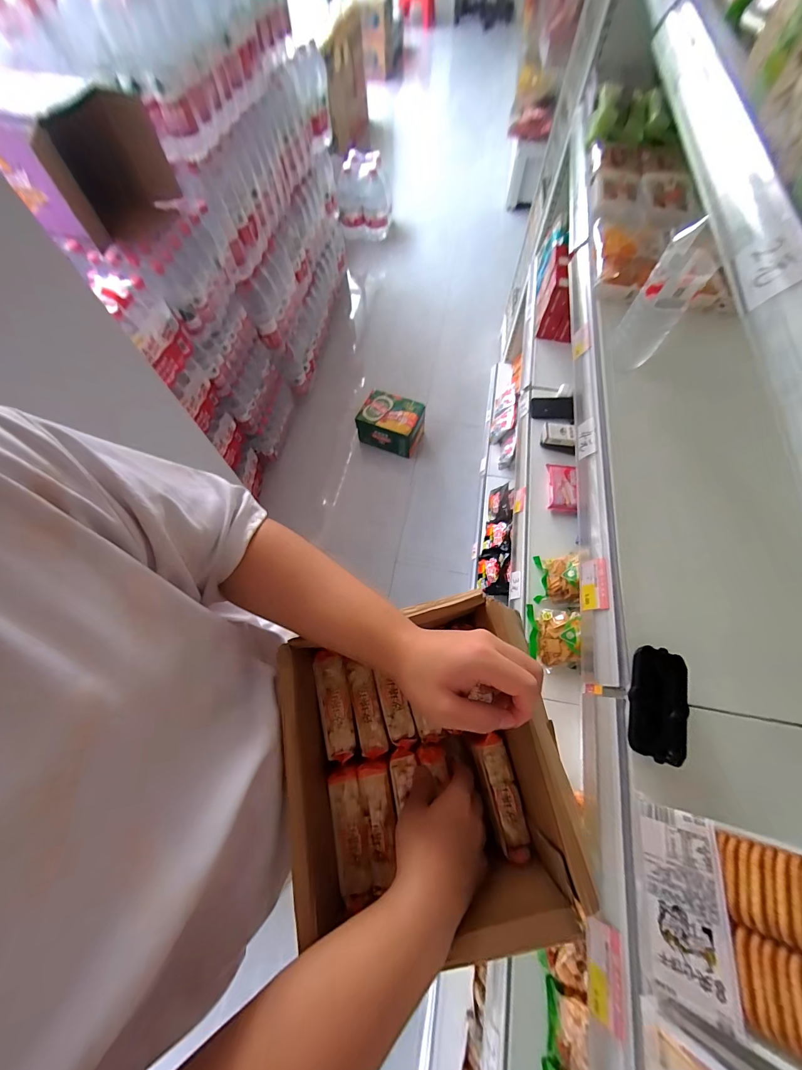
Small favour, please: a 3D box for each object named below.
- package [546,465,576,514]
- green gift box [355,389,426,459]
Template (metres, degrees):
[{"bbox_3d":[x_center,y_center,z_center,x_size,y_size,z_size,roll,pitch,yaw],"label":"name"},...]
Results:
[{"bbox_3d":[0.426,-0.122,0.948,0.068,0.017,0.146,5,62,12],"label":"package"},{"bbox_3d":[-0.046,-0.529,1.705,0.297,0.163,0.229,15,67,8],"label":"green gift box"}]

